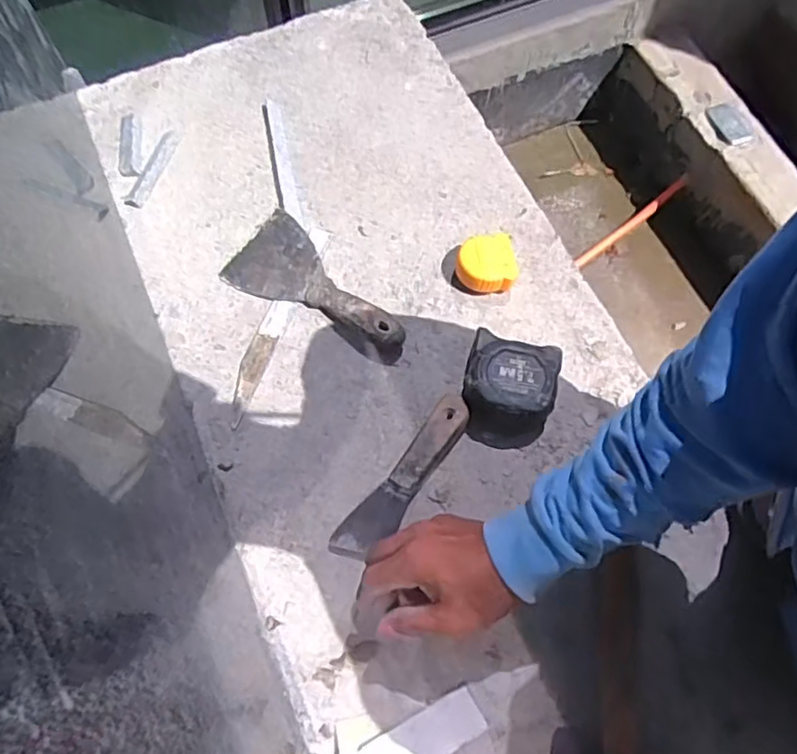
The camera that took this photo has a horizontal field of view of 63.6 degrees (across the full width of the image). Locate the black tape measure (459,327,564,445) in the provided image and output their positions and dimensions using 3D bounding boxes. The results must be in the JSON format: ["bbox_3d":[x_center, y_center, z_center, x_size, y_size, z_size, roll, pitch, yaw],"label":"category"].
[{"bbox_3d":[0.104,0.012,0.602,0.085,0.045,0.097,15,68,4],"label":"black tape measure"}]

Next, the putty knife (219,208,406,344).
[{"bbox_3d":[-0.080,-0.089,0.648,0.196,0.031,0.090,37,72,13],"label":"putty knife"}]

